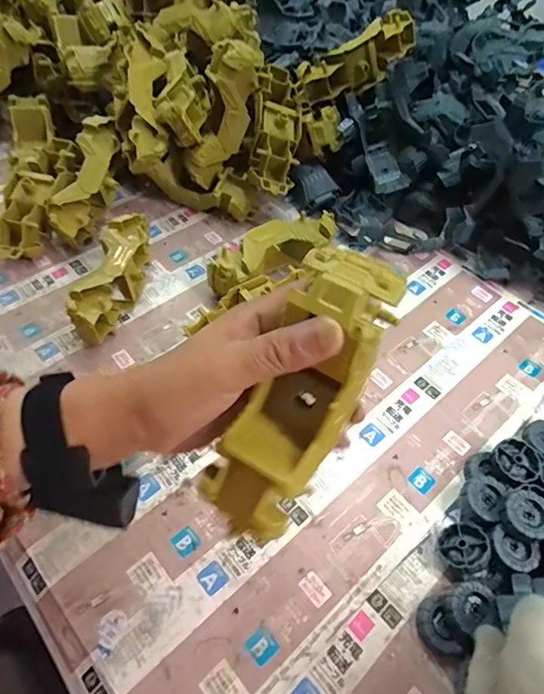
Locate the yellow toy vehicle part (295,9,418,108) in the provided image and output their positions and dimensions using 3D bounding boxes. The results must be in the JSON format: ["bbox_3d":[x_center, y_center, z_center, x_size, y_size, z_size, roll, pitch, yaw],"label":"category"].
[{"bbox_3d":[0.106,-0.367,0.600,0.175,0.051,0.050,-32,59,-3],"label":"yellow toy vehicle part"}]

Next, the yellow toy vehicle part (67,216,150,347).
[{"bbox_3d":[-0.172,-0.078,0.513,0.052,0.058,0.171,6,55,1],"label":"yellow toy vehicle part"}]

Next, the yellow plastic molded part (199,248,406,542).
[{"bbox_3d":[0.019,0.024,0.257,0.052,0.046,0.150,29,97,17],"label":"yellow plastic molded part"}]

